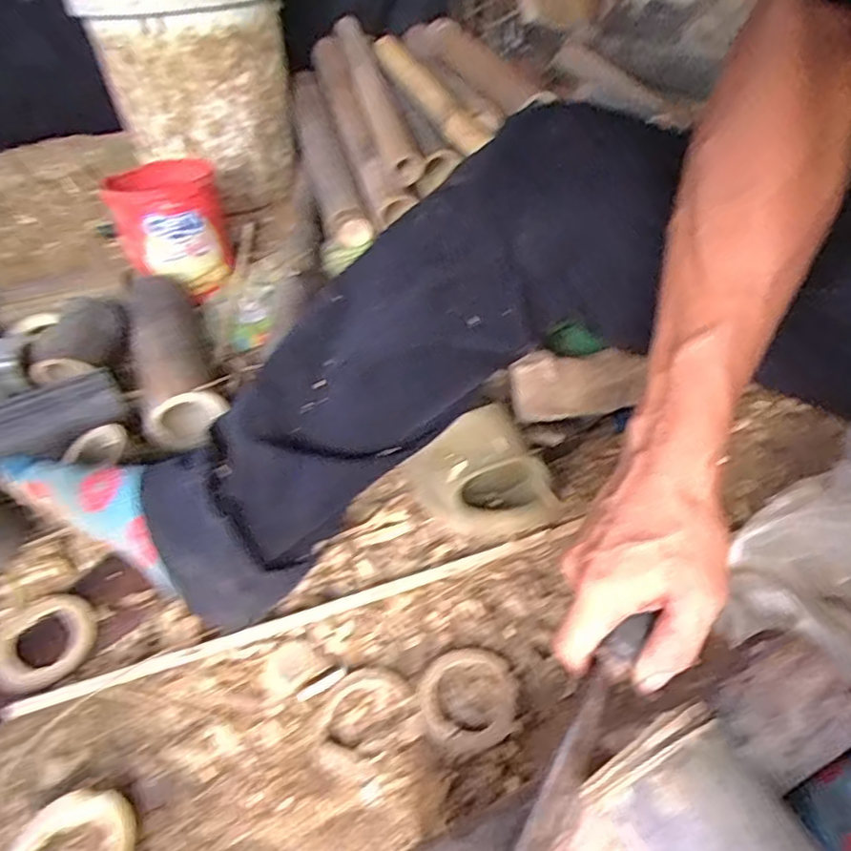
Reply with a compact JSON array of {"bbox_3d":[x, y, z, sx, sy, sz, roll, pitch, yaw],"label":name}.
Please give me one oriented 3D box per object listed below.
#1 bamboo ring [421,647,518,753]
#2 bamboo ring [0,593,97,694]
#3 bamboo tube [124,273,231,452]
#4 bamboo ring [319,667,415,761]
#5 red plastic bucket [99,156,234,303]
[{"bbox_3d":[0.030,0.187,0.427,0.064,0.010,0.068,-3,44,3],"label":"bamboo ring"},{"bbox_3d":[-0.294,0.165,0.476,0.074,0.013,0.076,-3,44,3],"label":"bamboo ring"},{"bbox_3d":[-0.289,-0.087,0.700,0.078,0.067,0.281,-22,46,-15],"label":"bamboo tube"},{"bbox_3d":[-0.042,0.195,0.429,0.056,0.008,0.063,28,54,30],"label":"bamboo ring"},{"bbox_3d":[-0.340,-0.271,0.848,0.128,0.142,0.146,-15,45,-8],"label":"red plastic bucket"}]

